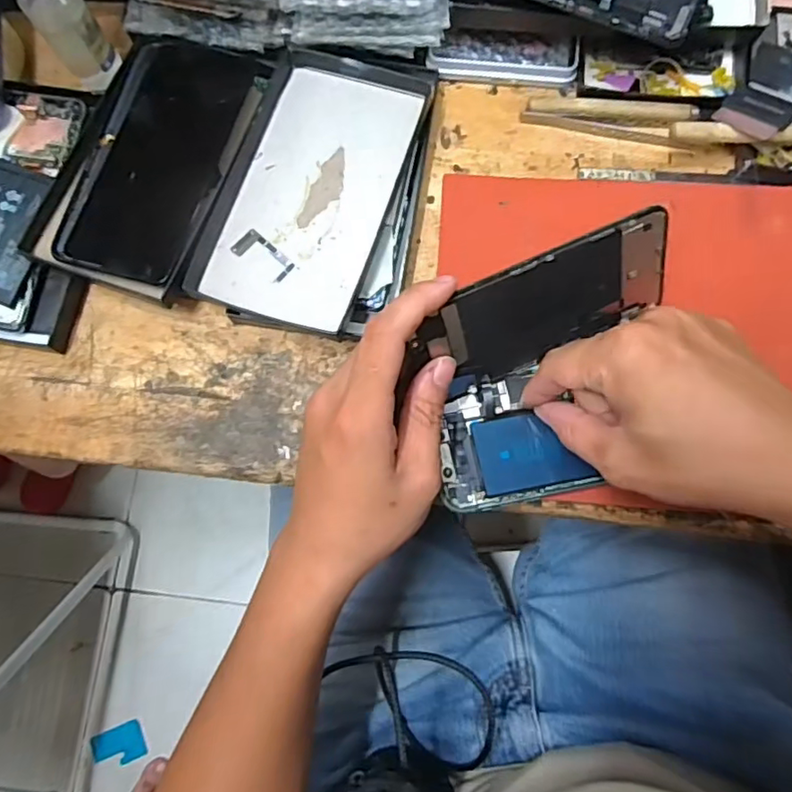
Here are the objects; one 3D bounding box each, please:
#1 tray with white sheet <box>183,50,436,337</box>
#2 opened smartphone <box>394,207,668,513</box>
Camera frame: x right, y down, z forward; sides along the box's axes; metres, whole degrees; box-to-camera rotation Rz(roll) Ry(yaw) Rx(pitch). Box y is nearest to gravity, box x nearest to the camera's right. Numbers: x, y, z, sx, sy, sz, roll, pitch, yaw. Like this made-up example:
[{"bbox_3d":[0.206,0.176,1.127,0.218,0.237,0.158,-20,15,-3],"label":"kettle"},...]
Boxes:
[{"bbox_3d":[-0.052,-0.129,0.360,0.102,0.019,0.173,17,79,6],"label":"tray with white sheet"},{"bbox_3d":[0.087,-0.009,0.316,0.153,0.067,0.111,-24,81,-2],"label":"opened smartphone"}]

